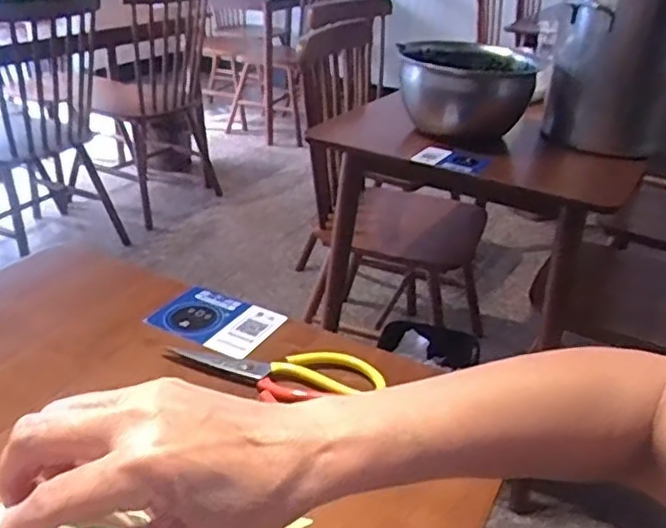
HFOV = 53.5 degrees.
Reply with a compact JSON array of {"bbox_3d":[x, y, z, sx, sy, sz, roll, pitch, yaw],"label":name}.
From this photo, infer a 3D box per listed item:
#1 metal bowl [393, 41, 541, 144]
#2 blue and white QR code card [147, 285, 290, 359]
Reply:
[{"bbox_3d":[0.247,-0.303,1.243,0.256,0.169,0.235,8,28,7],"label":"metal bowl"},{"bbox_3d":[-0.120,0.059,0.694,0.124,0.008,0.092,19,34,29],"label":"blue and white QR code card"}]

